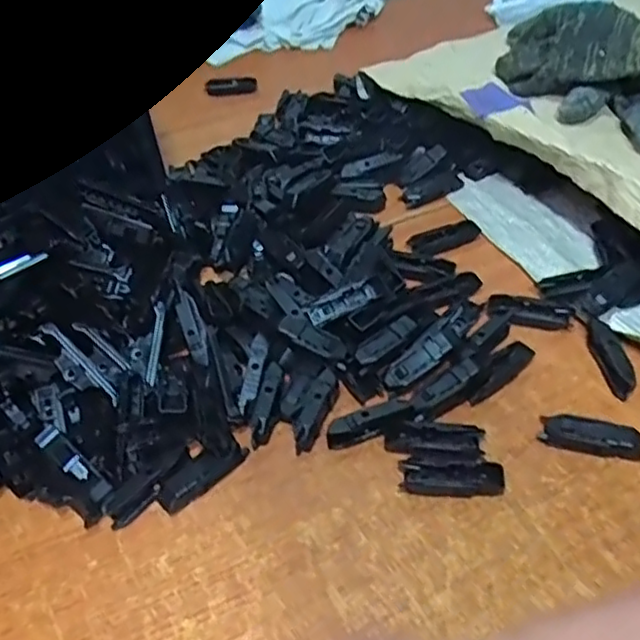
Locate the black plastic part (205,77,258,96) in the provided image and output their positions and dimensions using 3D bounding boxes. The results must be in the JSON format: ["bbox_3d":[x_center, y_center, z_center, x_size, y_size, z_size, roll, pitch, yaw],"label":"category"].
[{"bbox_3d":[-0.113,-0.299,0.845,0.066,0.013,0.021,-4,46,0],"label":"black plastic part"}]

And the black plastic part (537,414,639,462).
[{"bbox_3d":[0.187,0.080,0.455,0.066,0.016,0.025,9,48,13],"label":"black plastic part"}]

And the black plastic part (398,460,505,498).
[{"bbox_3d":[0.088,0.105,0.442,0.067,0.012,0.025,0,46,5],"label":"black plastic part"}]

